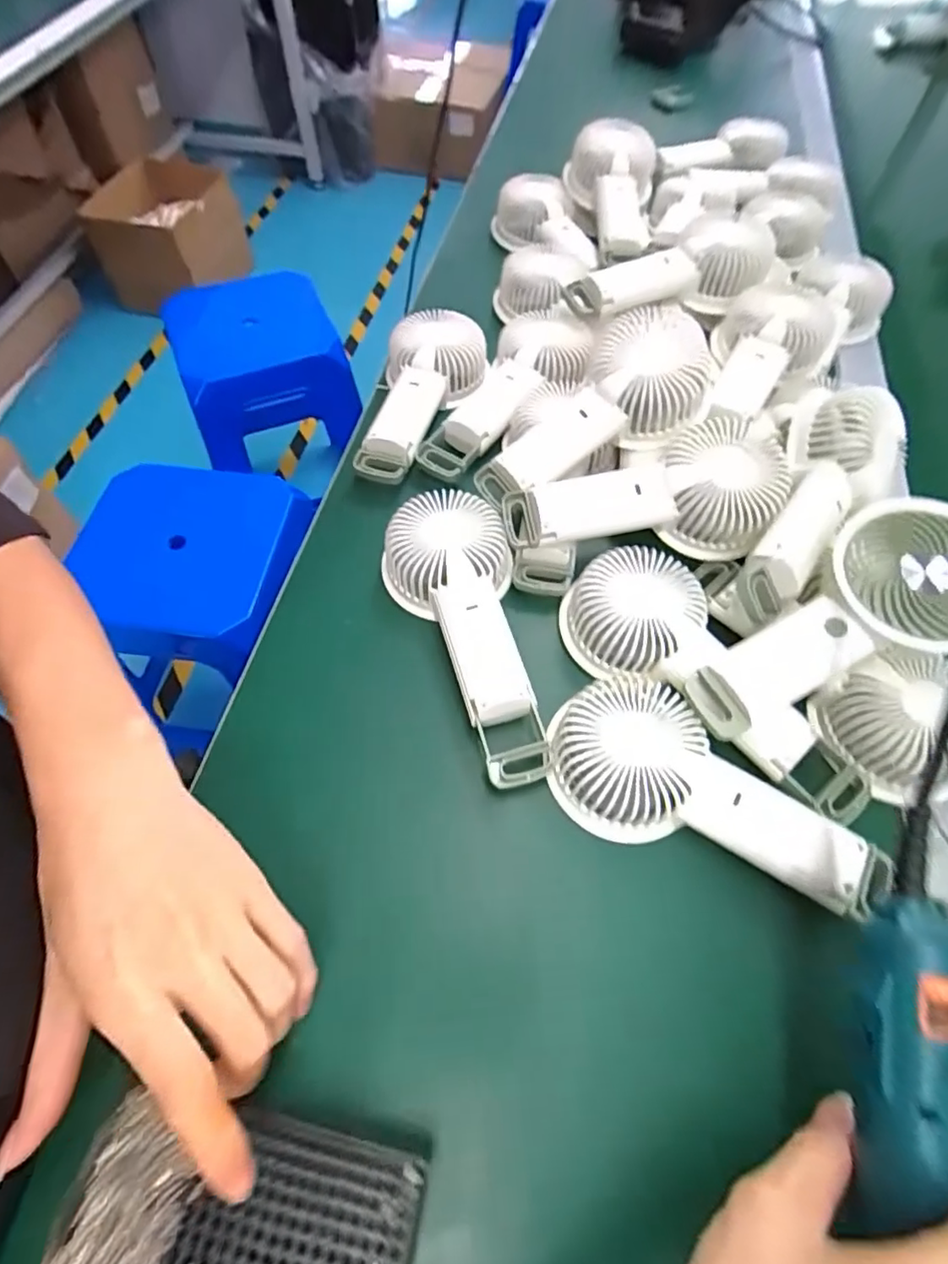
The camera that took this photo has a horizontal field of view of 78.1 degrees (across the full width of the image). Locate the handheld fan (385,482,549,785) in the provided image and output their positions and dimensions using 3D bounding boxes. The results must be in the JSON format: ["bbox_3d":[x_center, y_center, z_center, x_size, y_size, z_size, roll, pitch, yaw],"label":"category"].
[{"bbox_3d":[-0.006,-0.003,0.368,0.084,0.039,0.201,-12,61,-7],"label":"handheld fan"}]

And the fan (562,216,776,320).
[{"bbox_3d":[0.164,-0.300,0.487,0.172,0.047,0.071,-5,60,-3],"label":"fan"}]

